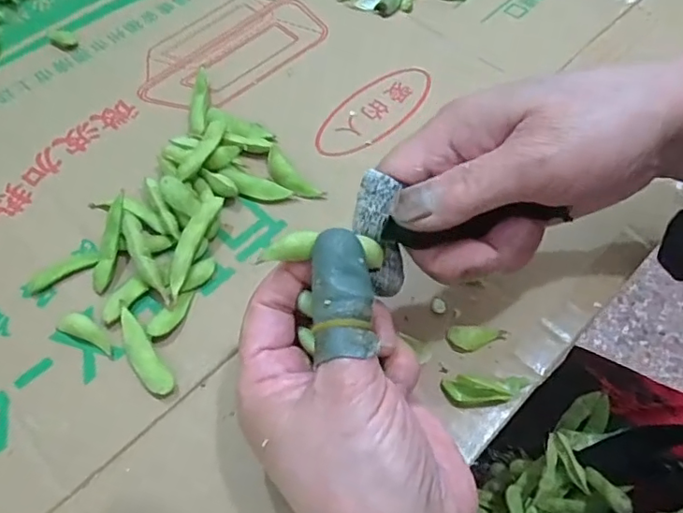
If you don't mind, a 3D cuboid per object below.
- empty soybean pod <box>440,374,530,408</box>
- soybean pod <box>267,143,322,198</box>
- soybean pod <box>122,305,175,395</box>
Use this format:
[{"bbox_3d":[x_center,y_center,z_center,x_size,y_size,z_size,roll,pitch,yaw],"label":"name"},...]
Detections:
[{"bbox_3d":[0.067,0.064,0.258,0.039,0.005,0.016,3,60,4],"label":"empty soybean pod"},{"bbox_3d":[-0.031,-0.048,0.325,0.014,0.009,0.043,-39,66,-18],"label":"soybean pod"},{"bbox_3d":[-0.099,0.048,0.273,0.013,0.008,0.051,-34,65,-16],"label":"soybean pod"}]

